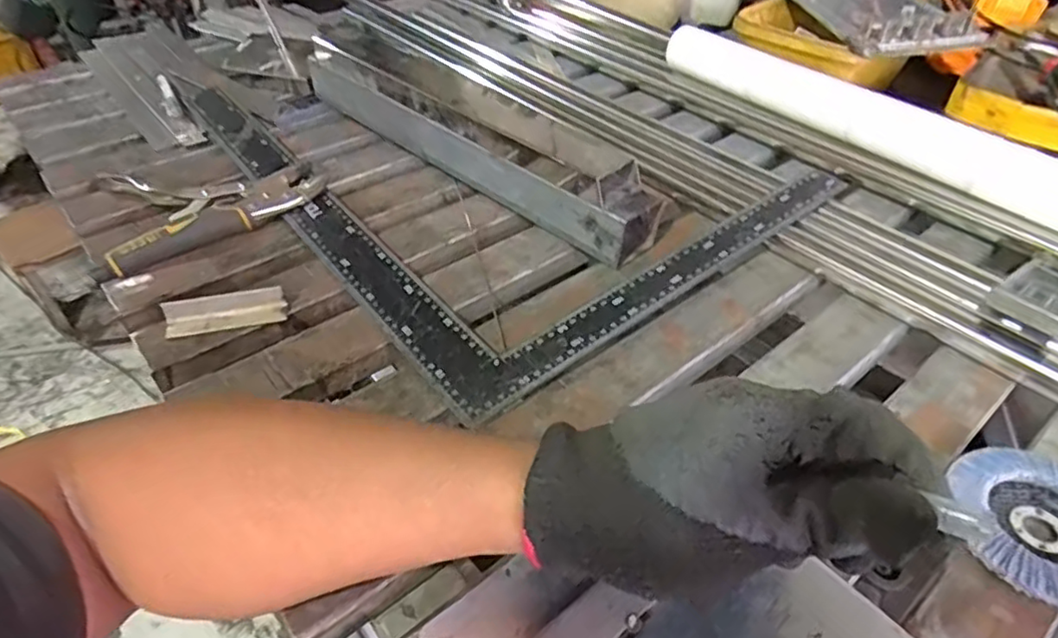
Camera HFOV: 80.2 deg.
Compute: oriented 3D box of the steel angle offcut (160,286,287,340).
[{"bbox_3d":[-0.223,-0.005,0.462,0.081,0.018,0.021,-12,43,-14],"label":"steel angle offcut"}]

